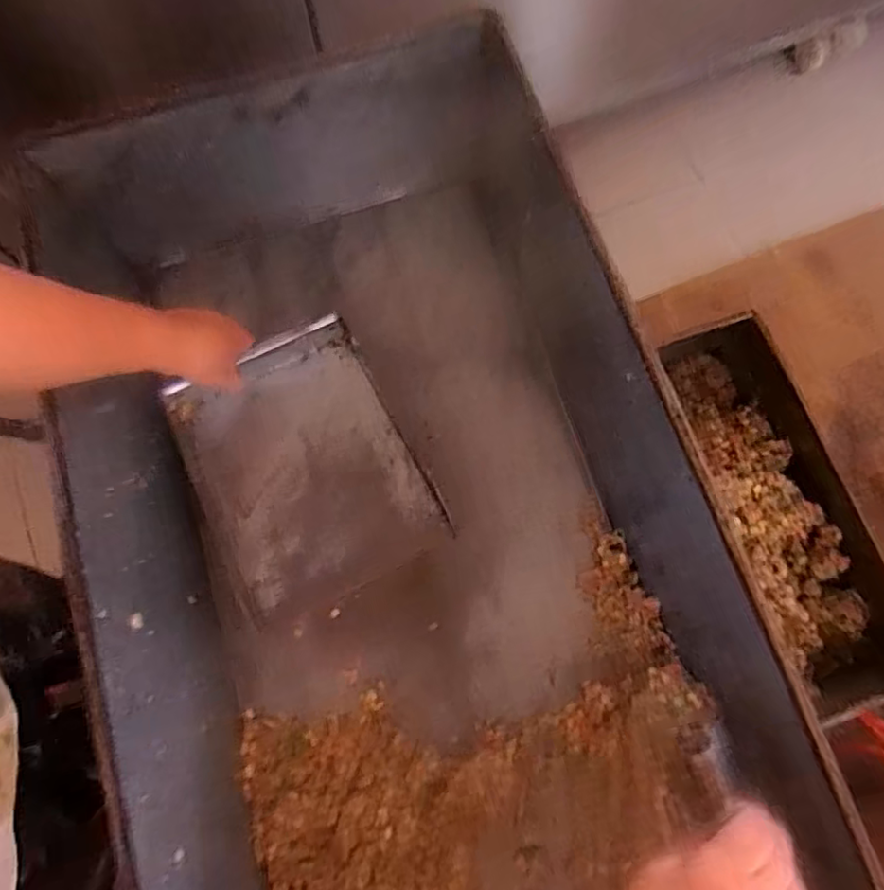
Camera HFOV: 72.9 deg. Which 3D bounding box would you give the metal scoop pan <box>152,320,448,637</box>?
[{"bbox_3d":[-0.147,0.024,0.620,0.220,0.059,0.264,-28,77,-6],"label":"metal scoop pan"}]

